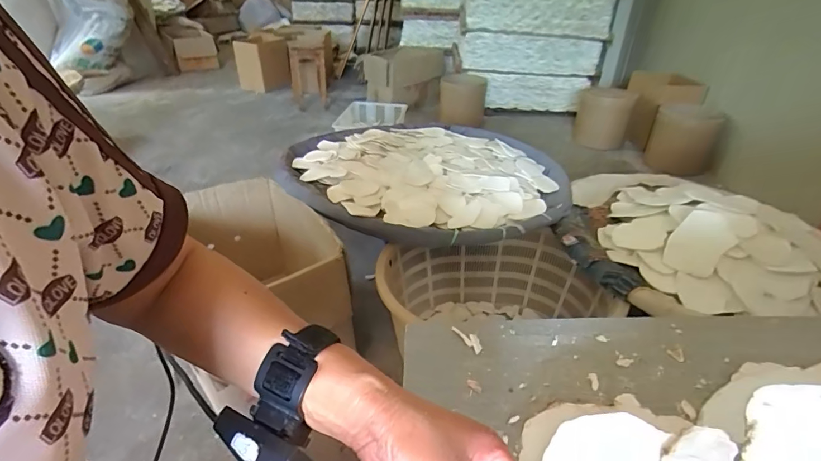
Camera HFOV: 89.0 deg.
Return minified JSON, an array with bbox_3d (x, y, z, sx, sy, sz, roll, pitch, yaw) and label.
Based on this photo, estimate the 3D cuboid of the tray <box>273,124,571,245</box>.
[{"bbox_3d":[0.040,-0.207,1.368,0.865,0.067,0.823,0,33,0],"label":"tray"}]

